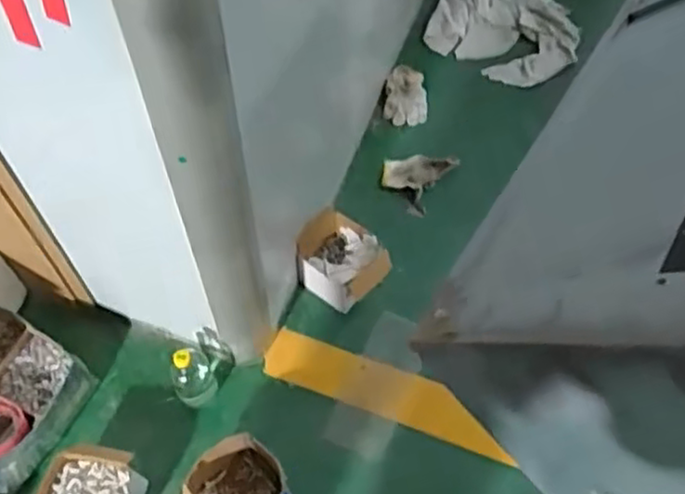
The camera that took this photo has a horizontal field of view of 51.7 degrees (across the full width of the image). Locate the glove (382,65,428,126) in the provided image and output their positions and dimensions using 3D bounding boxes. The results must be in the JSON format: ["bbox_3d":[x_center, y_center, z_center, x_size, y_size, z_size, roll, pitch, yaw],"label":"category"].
[{"bbox_3d":[0.165,-0.393,1.798,0.108,0.030,0.175,6,59,2],"label":"glove"}]

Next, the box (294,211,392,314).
[{"bbox_3d":[-0.008,0.030,1.464,0.174,0.129,0.159,39,65,19],"label":"box"}]

